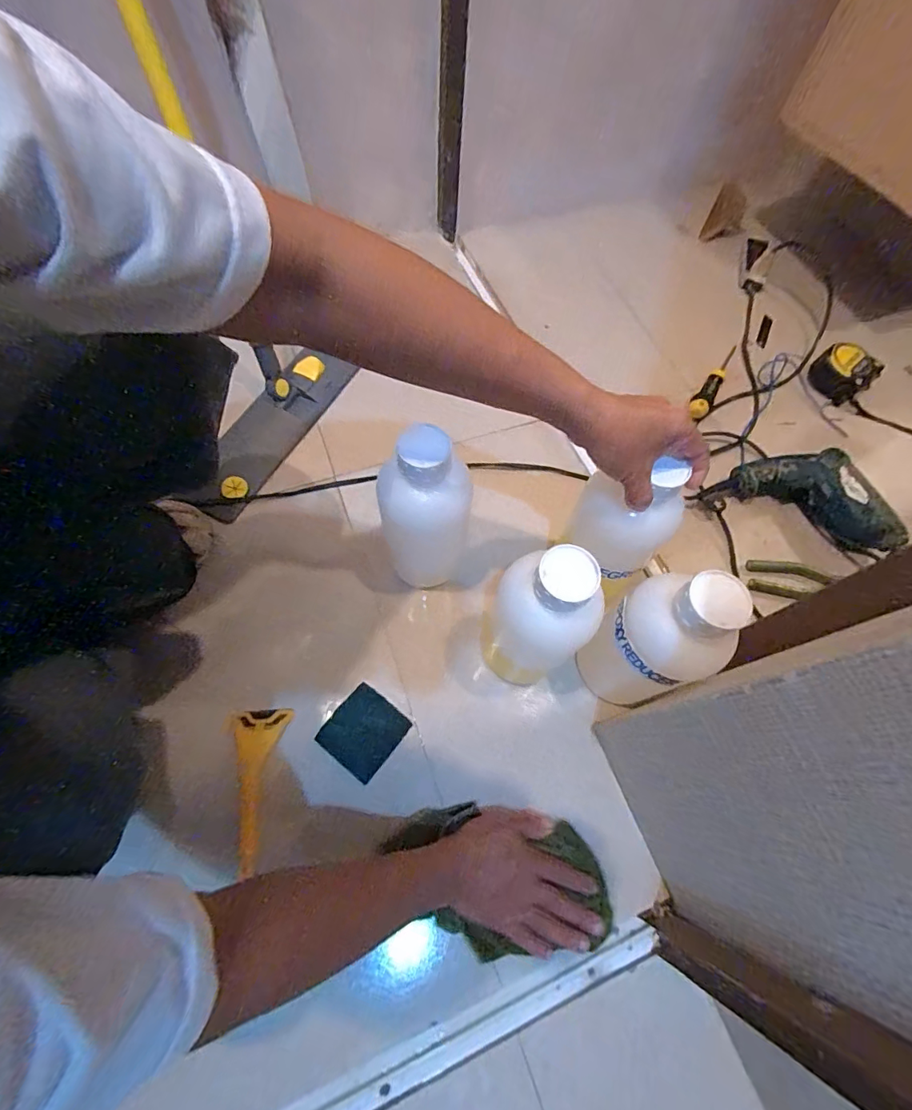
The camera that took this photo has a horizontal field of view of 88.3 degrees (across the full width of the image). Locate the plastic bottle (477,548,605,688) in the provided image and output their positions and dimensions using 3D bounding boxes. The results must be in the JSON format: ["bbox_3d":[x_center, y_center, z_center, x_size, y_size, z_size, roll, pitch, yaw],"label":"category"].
[{"bbox_3d":[0.080,0.063,0.458,0.076,0.224,0.090,-34,71,-17],"label":"plastic bottle"}]

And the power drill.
[{"bbox_3d":[0.490,-0.090,0.673,0.257,0.072,0.130,22,65,7],"label":"power drill"}]

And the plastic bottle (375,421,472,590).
[{"bbox_3d":[-0.037,-0.040,0.499,0.093,0.225,0.072,2,64,-2],"label":"plastic bottle"}]

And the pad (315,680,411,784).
[{"bbox_3d":[-0.100,0.191,0.509,0.075,0.006,0.076,35,68,13],"label":"pad"}]

